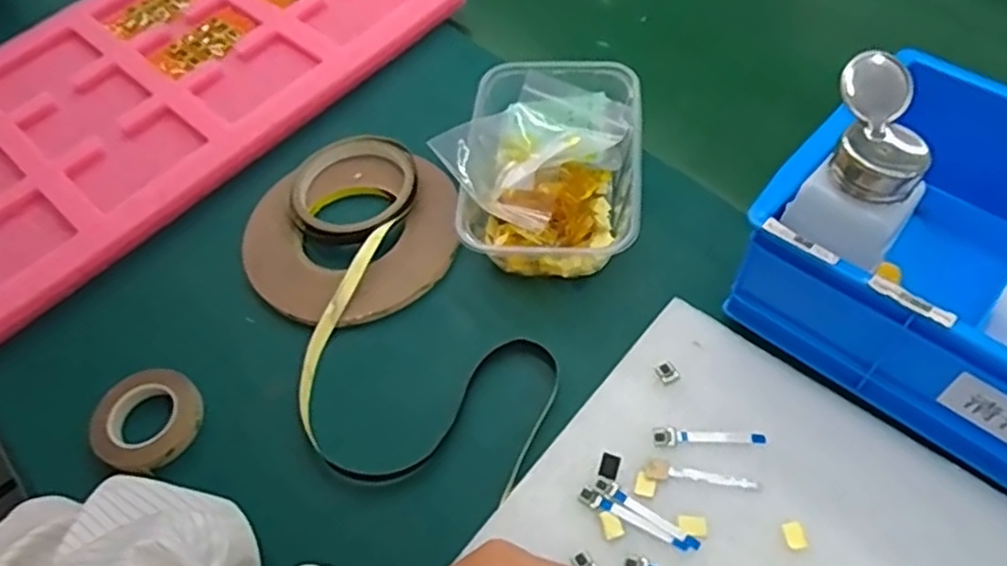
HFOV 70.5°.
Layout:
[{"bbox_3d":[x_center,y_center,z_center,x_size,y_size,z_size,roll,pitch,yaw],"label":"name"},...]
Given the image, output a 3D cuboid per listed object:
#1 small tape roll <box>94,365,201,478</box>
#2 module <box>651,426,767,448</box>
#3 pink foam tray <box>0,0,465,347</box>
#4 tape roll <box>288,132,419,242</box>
[{"bbox_3d":[-0.218,0.083,0.438,0.062,0.011,0.062,-2,55,4],"label":"small tape roll"},{"bbox_3d":[0.113,0.084,0.393,0.060,0.004,0.011,-2,55,4],"label":"module"},{"bbox_3d":[-0.315,-0.177,0.611,0.306,0.031,0.482,38,66,26],"label":"pink foam tray"},{"bbox_3d":[-0.106,-0.074,0.522,0.095,0.019,0.098,-2,55,4],"label":"tape roll"}]

